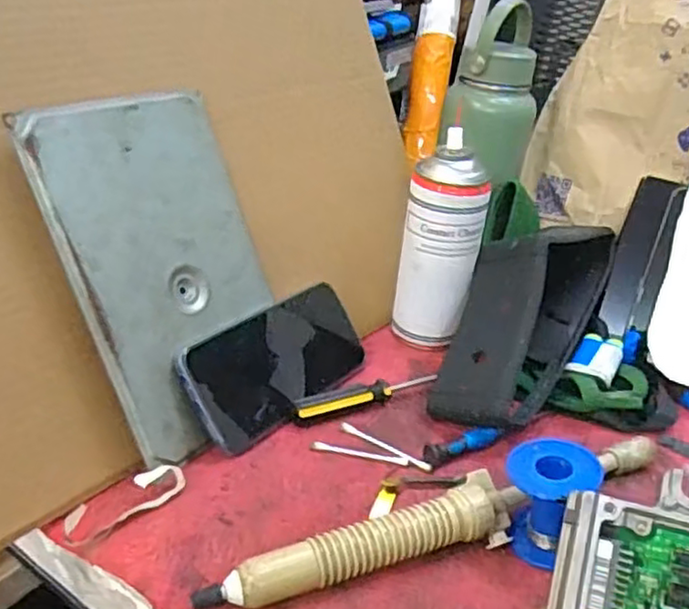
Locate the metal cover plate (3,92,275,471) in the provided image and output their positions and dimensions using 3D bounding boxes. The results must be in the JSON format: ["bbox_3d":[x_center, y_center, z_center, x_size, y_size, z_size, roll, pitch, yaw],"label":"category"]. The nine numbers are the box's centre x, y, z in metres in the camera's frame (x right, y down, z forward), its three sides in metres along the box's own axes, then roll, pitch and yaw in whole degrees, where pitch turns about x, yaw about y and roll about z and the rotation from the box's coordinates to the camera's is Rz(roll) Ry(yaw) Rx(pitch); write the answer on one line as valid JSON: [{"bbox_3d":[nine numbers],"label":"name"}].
[{"bbox_3d":[-0.117,-0.027,0.462,0.010,0.229,0.146,-8,16,41],"label":"metal cover plate"}]

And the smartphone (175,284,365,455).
[{"bbox_3d":[-0.048,0.041,0.509,0.172,0.005,0.079,-30,90,-48],"label":"smartphone"}]

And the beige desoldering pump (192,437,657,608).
[{"bbox_3d":[0.069,0.132,0.409,0.312,0.032,0.029,-11,35,-23],"label":"beige desoldering pump"}]

